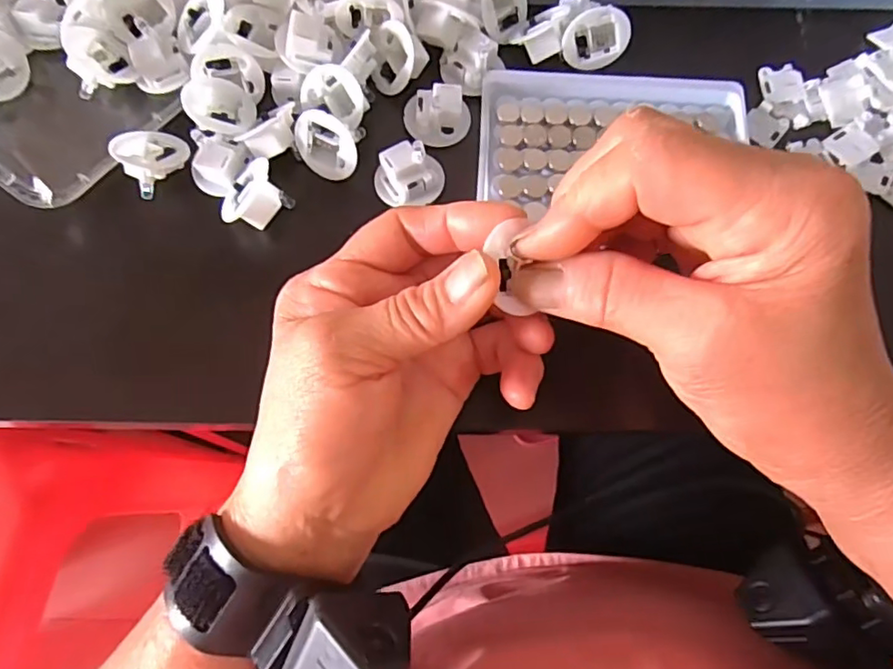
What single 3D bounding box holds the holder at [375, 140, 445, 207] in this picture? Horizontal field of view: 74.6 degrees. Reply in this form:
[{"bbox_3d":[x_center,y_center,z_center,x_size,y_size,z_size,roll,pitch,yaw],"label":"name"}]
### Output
[{"bbox_3d":[-0.018,-0.076,0.276,0.032,0.015,0.027,-14,73,-4],"label":"holder"}]

